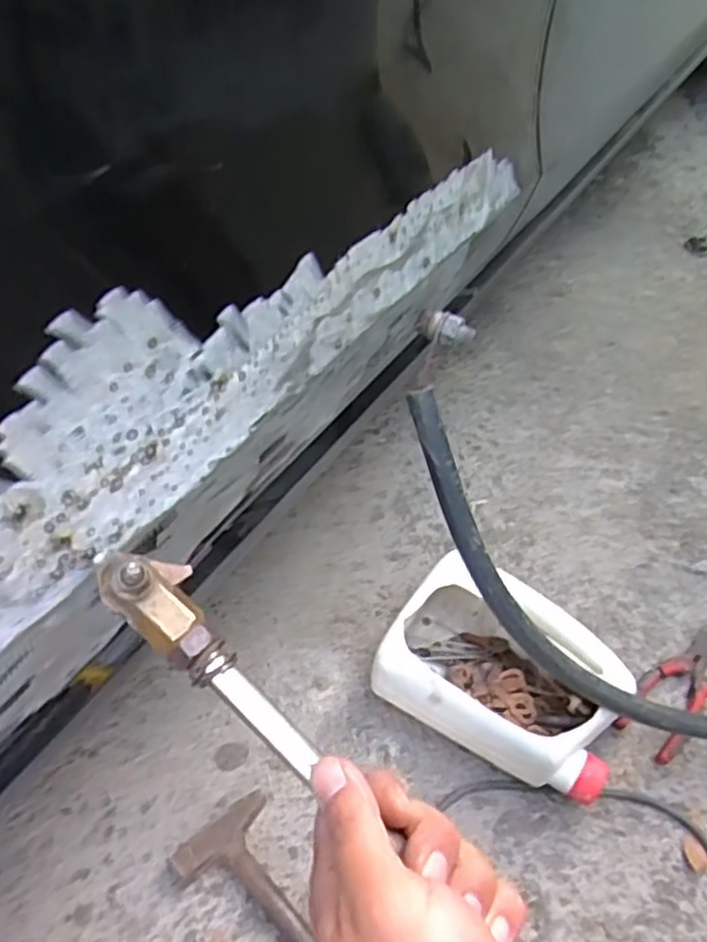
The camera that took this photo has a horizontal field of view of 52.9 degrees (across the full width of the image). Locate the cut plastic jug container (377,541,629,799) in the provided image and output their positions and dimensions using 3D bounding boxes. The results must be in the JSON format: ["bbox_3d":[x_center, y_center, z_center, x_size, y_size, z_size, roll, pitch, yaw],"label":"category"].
[{"bbox_3d":[0.155,0.196,0.711,0.222,0.098,0.168,24,54,19],"label":"cut plastic jug container"}]

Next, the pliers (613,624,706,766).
[{"bbox_3d":[0.334,0.216,0.728,0.058,0.015,0.173,33,58,25],"label":"pliers"}]

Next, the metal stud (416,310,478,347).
[{"bbox_3d":[0.070,-0.108,0.535,0.045,0.015,0.020,18,53,13],"label":"metal stud"}]

